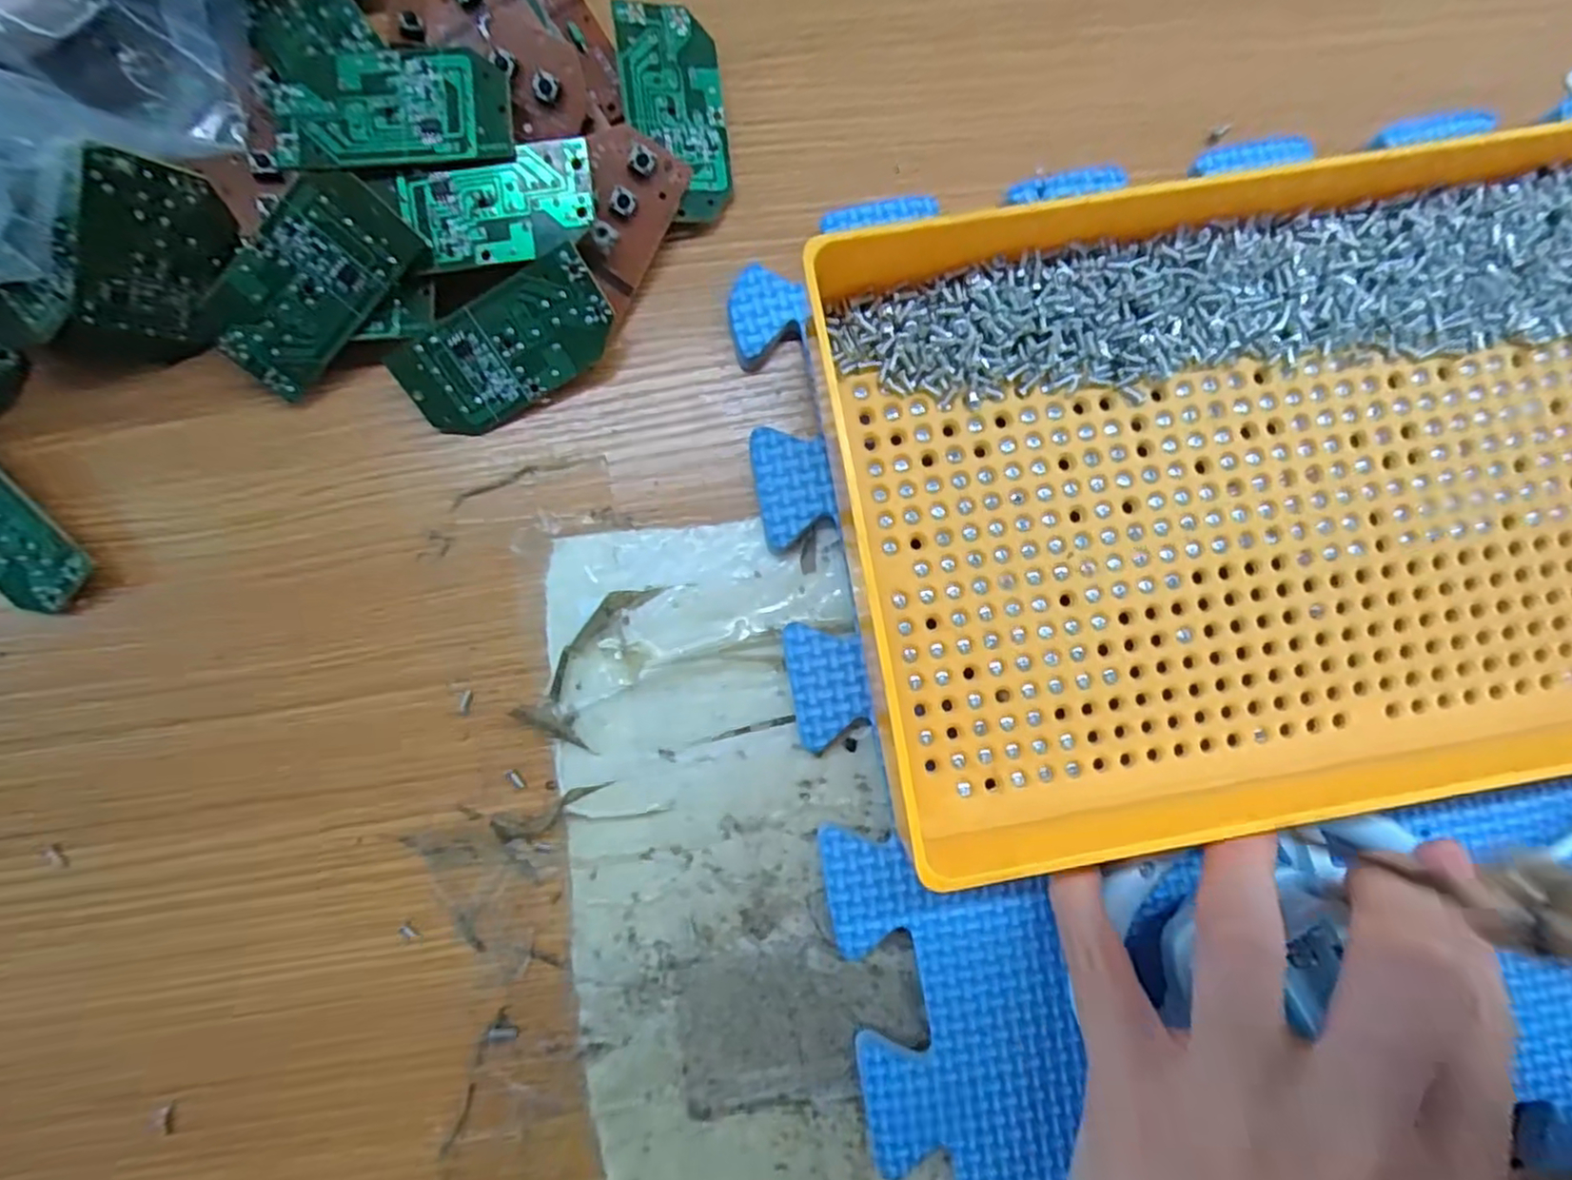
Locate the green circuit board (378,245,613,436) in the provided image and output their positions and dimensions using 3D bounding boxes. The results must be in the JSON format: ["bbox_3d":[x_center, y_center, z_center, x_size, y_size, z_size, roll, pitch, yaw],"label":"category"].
[{"bbox_3d":[-0.076,-0.066,0.201,0.060,0.004,0.029,-29,113,6],"label":"green circuit board"}]

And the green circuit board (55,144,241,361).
[{"bbox_3d":[-0.164,-0.081,0.189,0.064,0.030,0.007,-40,64,33],"label":"green circuit board"}]

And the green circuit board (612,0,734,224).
[{"bbox_3d":[-0.031,-0.136,0.209,0.029,0.004,0.060,-7,91,-17],"label":"green circuit board"}]

